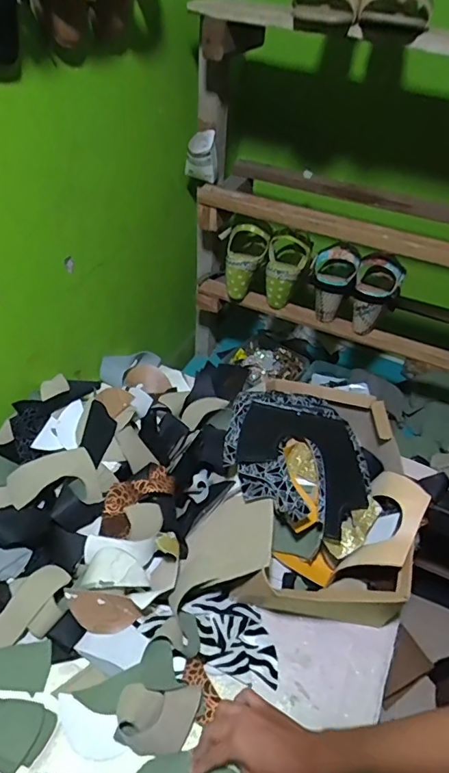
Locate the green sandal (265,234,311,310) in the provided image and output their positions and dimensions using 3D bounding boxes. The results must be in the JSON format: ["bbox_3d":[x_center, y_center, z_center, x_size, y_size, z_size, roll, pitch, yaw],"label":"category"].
[{"bbox_3d":[0.115,-0.220,0.919,0.079,0.137,0.074,14,44,7],"label":"green sandal"}]

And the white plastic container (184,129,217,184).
[{"bbox_3d":[-0.041,-0.424,0.877,0.059,0.077,0.063,2,43,-5],"label":"white plastic container"}]

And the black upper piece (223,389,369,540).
[{"bbox_3d":[0.105,0.090,0.678,0.203,0.060,0.217,11,43,5],"label":"black upper piece"}]

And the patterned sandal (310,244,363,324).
[{"bbox_3d":[0.202,-0.200,0.896,0.082,0.128,0.096,13,44,7],"label":"patterned sandal"}]

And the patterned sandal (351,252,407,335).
[{"bbox_3d":[0.273,-0.169,0.871,0.083,0.134,0.076,19,45,13],"label":"patterned sandal"}]

